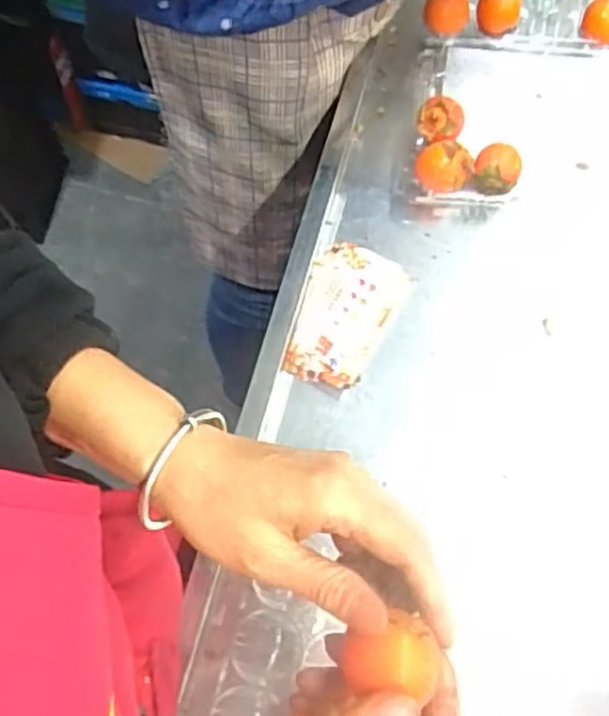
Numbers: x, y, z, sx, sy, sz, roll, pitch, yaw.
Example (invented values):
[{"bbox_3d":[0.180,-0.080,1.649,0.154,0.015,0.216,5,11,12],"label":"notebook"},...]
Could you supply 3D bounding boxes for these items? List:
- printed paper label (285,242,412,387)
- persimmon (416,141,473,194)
[{"bbox_3d":[0.031,-0.034,0.580,0.073,0.012,0.119,22,70,9],"label":"printed paper label"},{"bbox_3d":[0.116,-0.157,0.613,0.045,0.045,0.041,10,69,4],"label":"persimmon"}]

